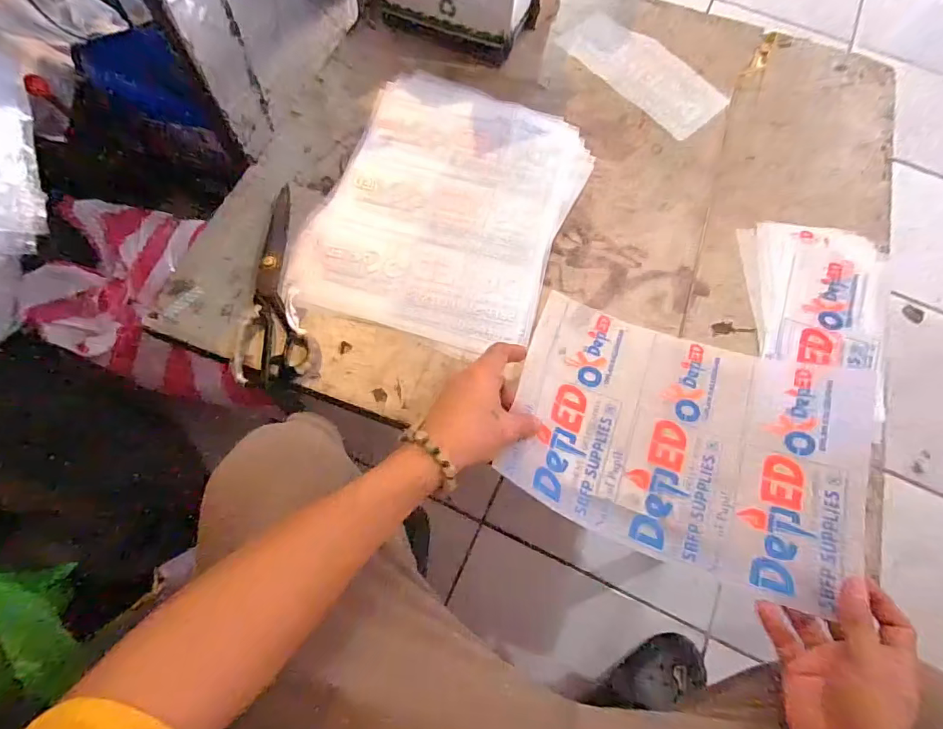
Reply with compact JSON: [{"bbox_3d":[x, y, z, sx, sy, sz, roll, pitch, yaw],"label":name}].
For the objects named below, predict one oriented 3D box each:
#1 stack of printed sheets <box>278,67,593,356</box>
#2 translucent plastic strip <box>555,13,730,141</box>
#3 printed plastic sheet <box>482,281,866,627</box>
[{"bbox_3d":[-0.023,-0.196,0.562,0.273,0.020,0.372,19,68,4],"label":"stack of printed sheets"},{"bbox_3d":[0.246,-0.424,0.679,0.115,0.004,0.239,-39,77,-14],"label":"translucent plastic strip"},{"bbox_3d":[0.201,0.067,0.458,0.323,0.050,0.229,21,69,5],"label":"printed plastic sheet"}]

